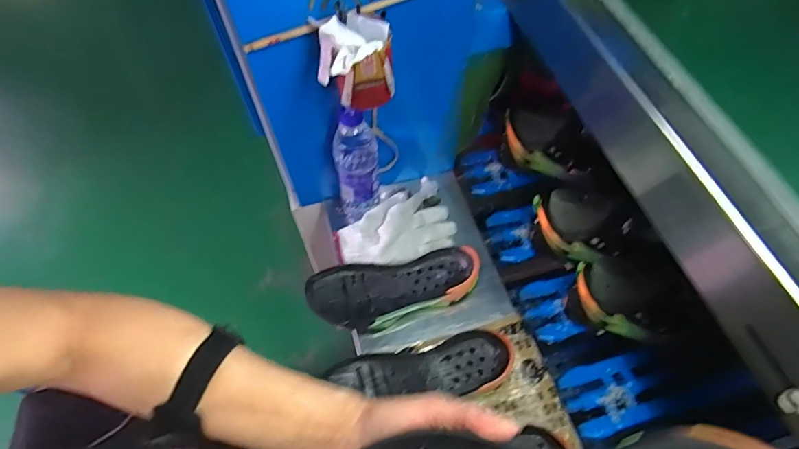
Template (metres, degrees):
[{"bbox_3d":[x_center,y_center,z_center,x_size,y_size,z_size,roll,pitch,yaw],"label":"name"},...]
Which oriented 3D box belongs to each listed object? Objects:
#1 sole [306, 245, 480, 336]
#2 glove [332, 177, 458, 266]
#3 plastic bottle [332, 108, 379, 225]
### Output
[{"bbox_3d":[-0.008,0.097,0.695,0.248,0.047,0.098,-9,59,-5],"label":"sole"},{"bbox_3d":[0.004,0.004,0.739,0.202,0.035,0.111,-35,64,-19],"label":"glove"},{"bbox_3d":[-0.063,-0.086,0.693,0.061,0.217,0.053,-14,59,-8],"label":"plastic bottle"}]

